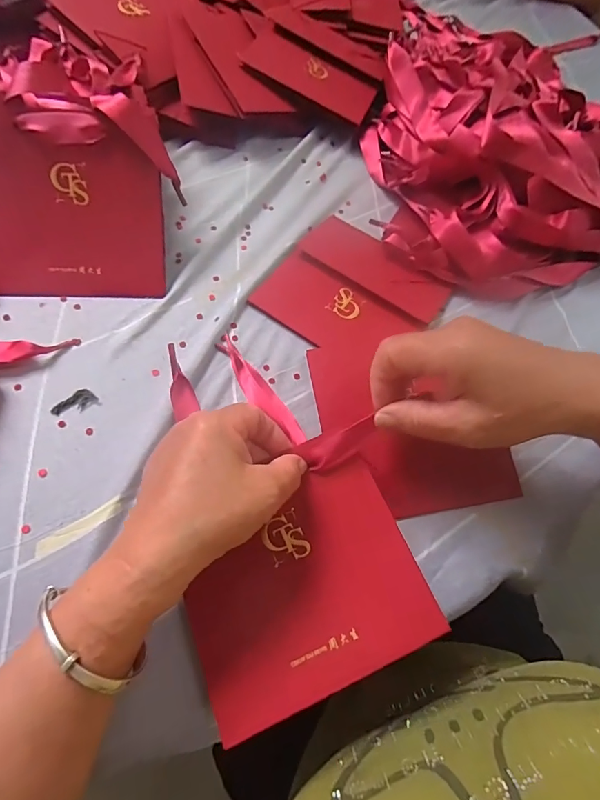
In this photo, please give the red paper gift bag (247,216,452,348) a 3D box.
[{"bbox_3d":[0.047,-0.096,0.368,0.135,0.005,0.128,35,67,11],"label":"red paper gift bag"}]

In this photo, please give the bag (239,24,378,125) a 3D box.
[{"bbox_3d":[0.013,-0.352,0.451,0.142,0.007,0.066,28,67,-4],"label":"bag"}]

